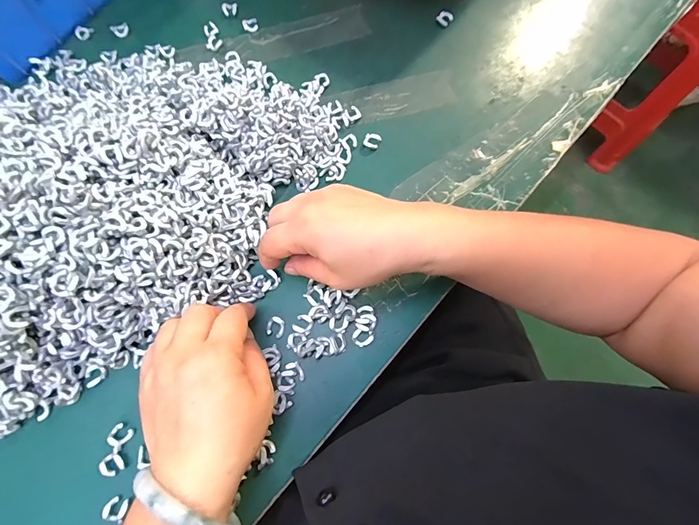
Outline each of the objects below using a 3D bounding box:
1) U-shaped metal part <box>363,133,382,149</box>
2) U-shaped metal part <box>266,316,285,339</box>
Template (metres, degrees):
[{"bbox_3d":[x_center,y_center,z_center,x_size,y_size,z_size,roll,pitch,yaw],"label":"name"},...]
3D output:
[{"bbox_3d":[0.022,-0.117,0.334,0.015,0.004,0.015,20,74,4],"label":"U-shaped metal part"},{"bbox_3d":[-0.060,0.052,0.281,0.014,0.004,0.016,15,74,3],"label":"U-shaped metal part"}]

